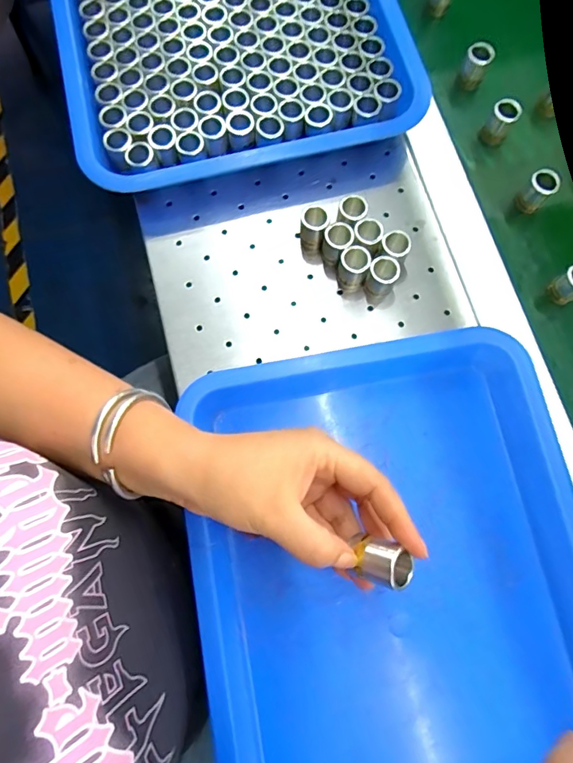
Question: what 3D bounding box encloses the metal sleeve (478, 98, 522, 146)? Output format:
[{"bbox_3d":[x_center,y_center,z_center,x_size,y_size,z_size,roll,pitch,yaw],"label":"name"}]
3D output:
[{"bbox_3d":[0.190,-0.229,0.409,0.021,0.035,0.019,35,79,7],"label":"metal sleeve"}]

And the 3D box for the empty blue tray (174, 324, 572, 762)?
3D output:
[{"bbox_3d":[0.069,0.130,0.307,0.256,0.058,0.315,-10,77,-3],"label":"empty blue tray"}]

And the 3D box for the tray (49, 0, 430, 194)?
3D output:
[{"bbox_3d":[-0.060,-0.345,0.425,0.290,0.040,0.350,-13,77,-4],"label":"tray"}]

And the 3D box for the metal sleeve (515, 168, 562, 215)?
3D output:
[{"bbox_3d":[0.216,-0.162,0.395,0.019,0.036,0.022,-44,81,-10],"label":"metal sleeve"}]

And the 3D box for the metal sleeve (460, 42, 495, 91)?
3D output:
[{"bbox_3d":[0.173,-0.288,0.422,0.021,0.036,0.018,30,78,6],"label":"metal sleeve"}]

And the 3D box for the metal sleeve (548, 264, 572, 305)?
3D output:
[{"bbox_3d":[0.232,-0.079,0.375,0.020,0.035,0.022,-34,80,-8],"label":"metal sleeve"}]

